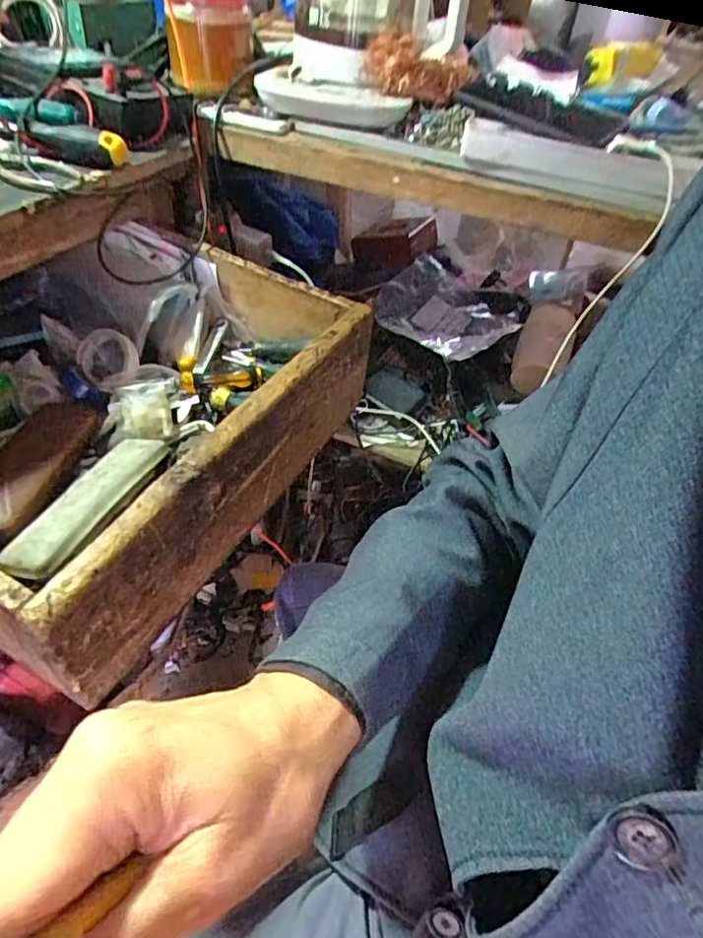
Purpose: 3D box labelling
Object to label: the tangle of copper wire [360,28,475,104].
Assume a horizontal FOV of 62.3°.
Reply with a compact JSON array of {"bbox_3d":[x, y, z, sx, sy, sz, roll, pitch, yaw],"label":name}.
[{"bbox_3d":[0.074,-0.431,0.624,0.118,0.046,0.061,10,44,2],"label":"tangle of copper wire"}]

